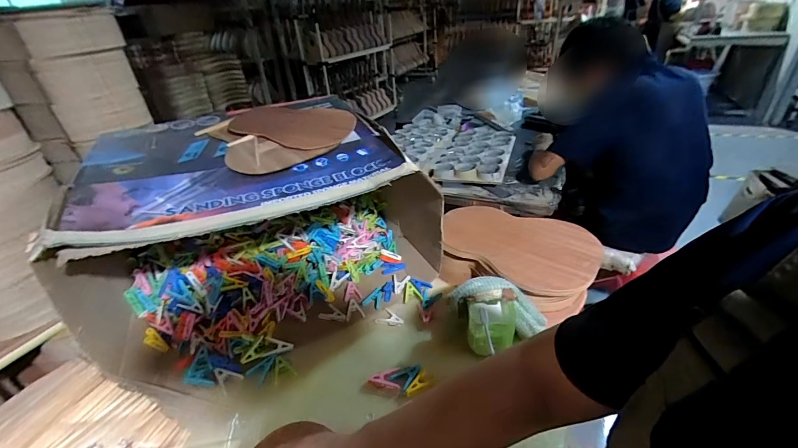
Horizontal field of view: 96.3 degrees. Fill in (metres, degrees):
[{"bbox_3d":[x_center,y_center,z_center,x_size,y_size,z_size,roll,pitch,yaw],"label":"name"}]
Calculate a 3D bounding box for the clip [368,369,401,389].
[{"bbox_3d":[-0.024,0.259,0.603,0.051,0.006,0.030,0,32,8],"label":"clip"}]

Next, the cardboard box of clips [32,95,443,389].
[{"bbox_3d":[-0.265,-0.006,0.745,0.596,0.335,0.455,-19,35,-22],"label":"cardboard box of clips"}]

